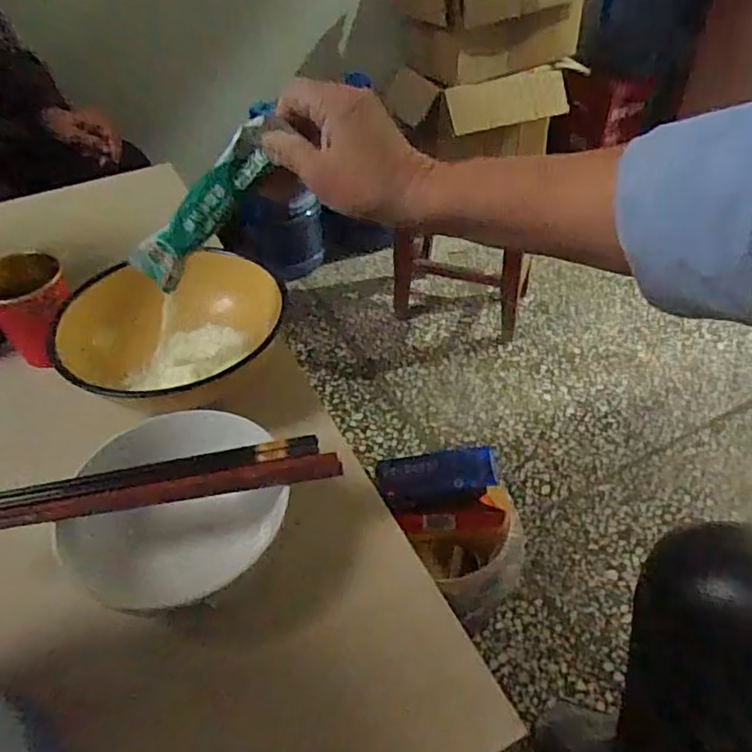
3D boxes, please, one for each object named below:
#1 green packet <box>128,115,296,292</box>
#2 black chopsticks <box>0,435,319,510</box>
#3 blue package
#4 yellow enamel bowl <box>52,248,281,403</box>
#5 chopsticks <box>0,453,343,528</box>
[{"bbox_3d":[-0.115,-0.115,0.415,0.139,0.031,0.019,-43,43,20],"label":"green packet"},{"bbox_3d":[-0.151,0.061,0.369,0.230,0.005,0.018,-10,45,-6],"label":"black chopsticks"},{"bbox_3d":[0.075,0.123,0.746,0.144,0.026,0.067,-5,45,-1],"label":"blue package"},{"bbox_3d":[-0.156,-0.030,0.490,0.170,0.068,0.149,-30,50,-24],"label":"yellow enamel bowl"},{"bbox_3d":[-0.143,0.073,0.363,0.243,0.012,0.014,-10,45,-6],"label":"chopsticks"}]

